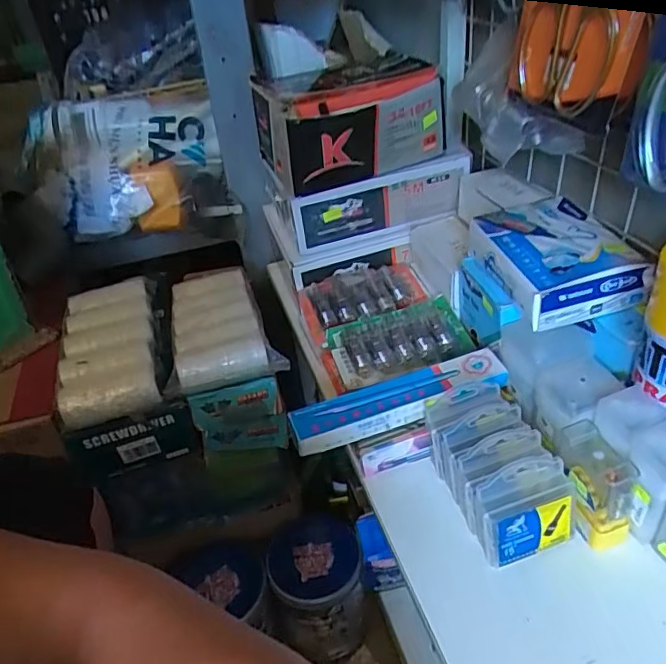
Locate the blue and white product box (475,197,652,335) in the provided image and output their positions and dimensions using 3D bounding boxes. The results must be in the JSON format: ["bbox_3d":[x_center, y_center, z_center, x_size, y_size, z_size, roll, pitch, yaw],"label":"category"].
[{"bbox_3d":[0.202,-0.071,0.526,0.102,0.048,0.150,-9,36,-5],"label":"blue and white product box"}]

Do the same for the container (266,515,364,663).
[{"bbox_3d":[-0.018,0.324,0.708,0.108,0.153,0.102,-4,36,3],"label":"container"}]

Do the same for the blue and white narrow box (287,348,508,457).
[{"bbox_3d":[0.062,0.061,0.522,0.204,0.030,0.044,-14,37,-11],"label":"blue and white narrow box"}]

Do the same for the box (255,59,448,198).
[{"bbox_3d":[0.022,-0.247,0.672,0.199,0.092,0.157,-14,37,-11],"label":"box"}]

